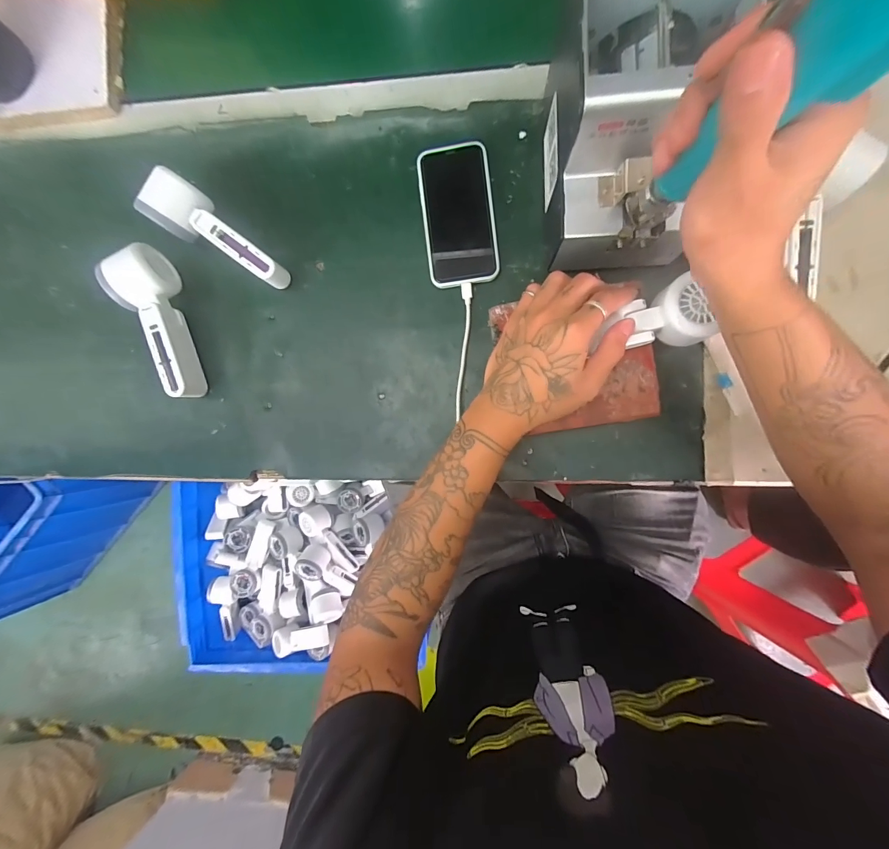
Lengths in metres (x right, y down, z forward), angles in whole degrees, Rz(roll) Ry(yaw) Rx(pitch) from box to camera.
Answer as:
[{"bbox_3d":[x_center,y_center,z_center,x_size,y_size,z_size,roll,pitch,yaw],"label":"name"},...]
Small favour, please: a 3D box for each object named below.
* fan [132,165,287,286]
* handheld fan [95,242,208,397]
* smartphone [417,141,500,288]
[{"bbox_3d":[-0.240,-0.203,0.405,0.154,0.053,0.055,35,93,4],"label":"fan"},{"bbox_3d":[-0.310,-0.107,0.411,0.053,0.049,0.164,-22,88,4],"label":"handheld fan"},{"bbox_3d":[0.015,-0.224,0.404,0.075,0.008,0.144,-7,89,5],"label":"smartphone"}]

